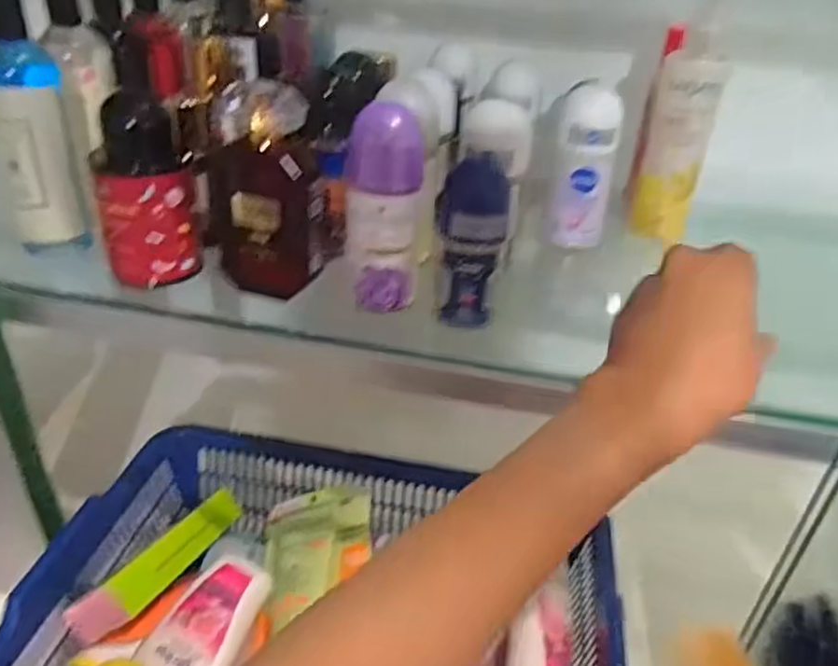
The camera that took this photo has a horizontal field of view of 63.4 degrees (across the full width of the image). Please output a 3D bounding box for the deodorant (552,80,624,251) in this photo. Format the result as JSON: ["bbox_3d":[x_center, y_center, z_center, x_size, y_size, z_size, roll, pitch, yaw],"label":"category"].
[{"bbox_3d":[0.105,-0.105,0.435,0.036,0.095,0.029,9,35,8],"label":"deodorant"}]

